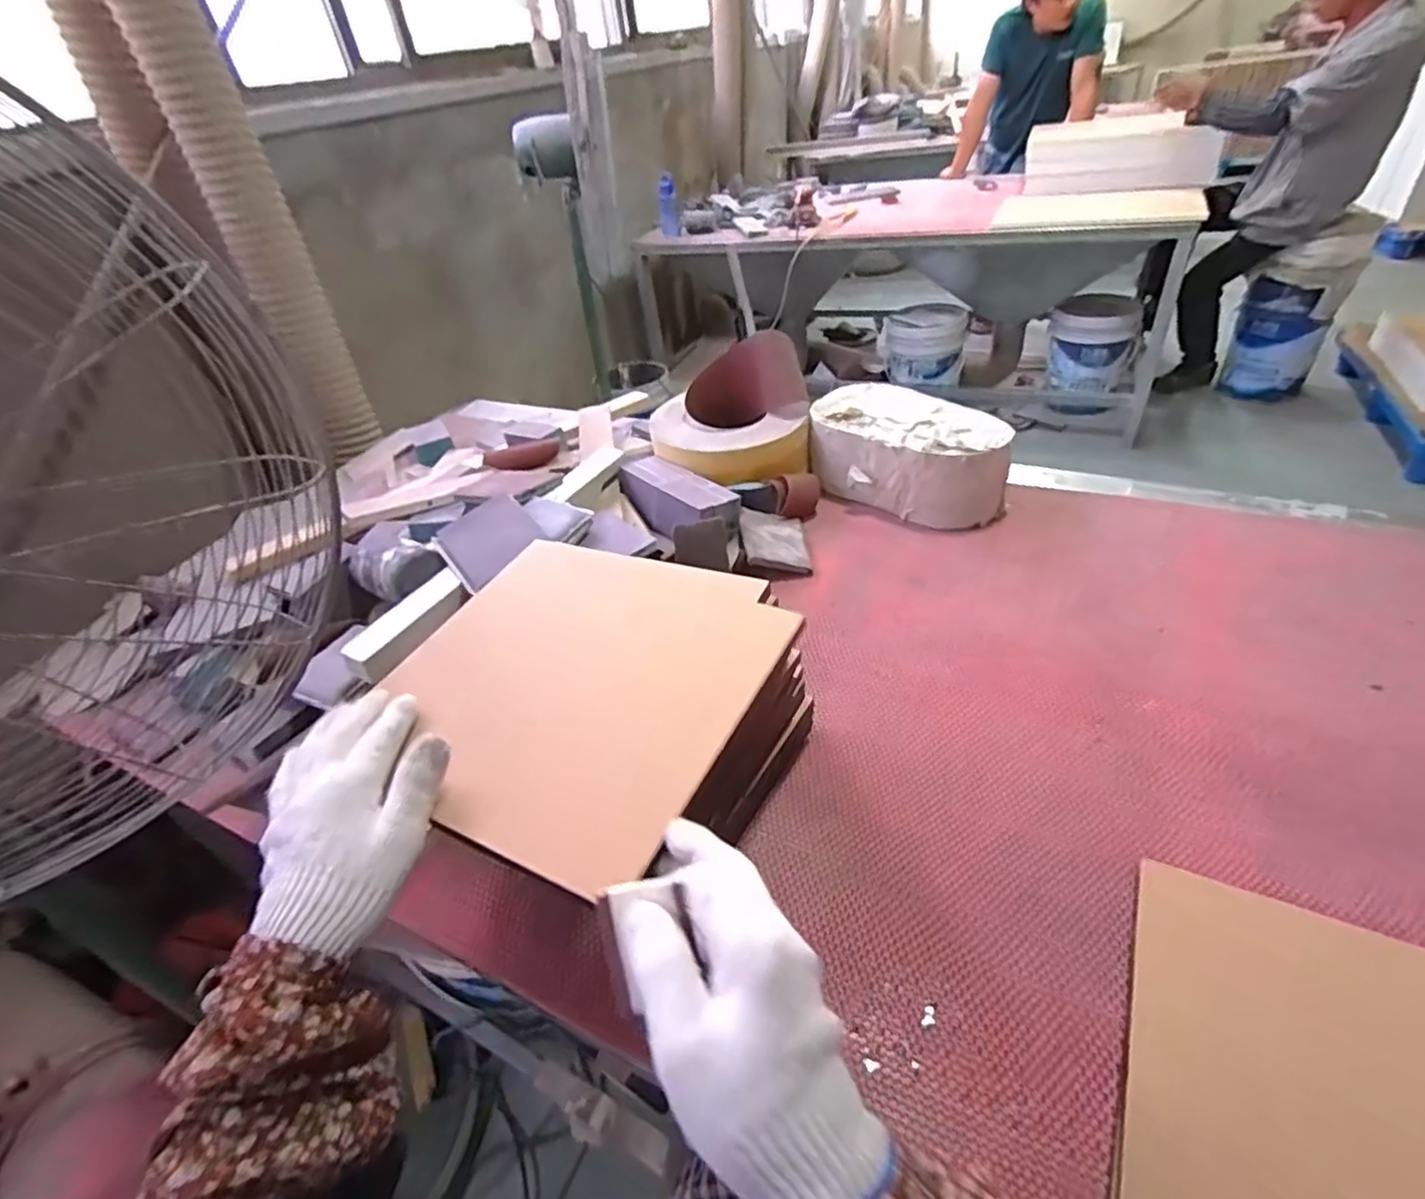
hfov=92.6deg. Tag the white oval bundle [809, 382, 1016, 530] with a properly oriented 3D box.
[{"bbox_3d":[0.291,-0.217,0.997,0.282,0.112,0.169,21,48,33],"label":"white oval bundle"}]

